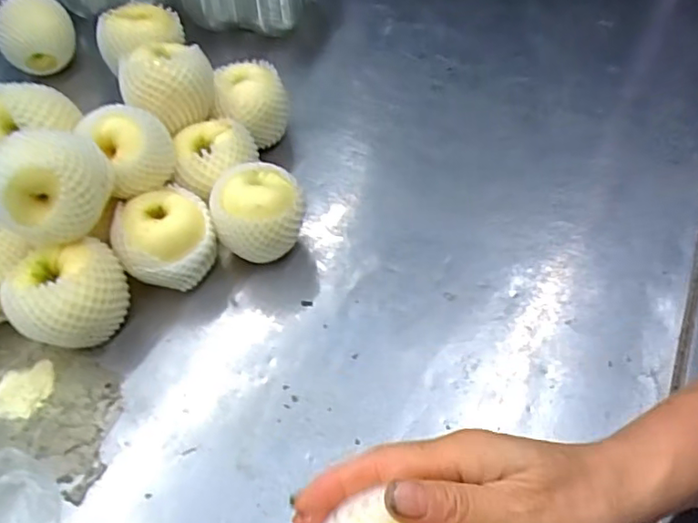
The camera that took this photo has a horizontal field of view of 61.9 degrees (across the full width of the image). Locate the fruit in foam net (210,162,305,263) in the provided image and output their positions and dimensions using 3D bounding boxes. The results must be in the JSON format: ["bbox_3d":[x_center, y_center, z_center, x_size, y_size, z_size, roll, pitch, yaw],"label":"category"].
[{"bbox_3d":[-0.089,-0.045,0.597,0.090,0.091,0.088,-8,51,-2],"label":"fruit in foam net"}]

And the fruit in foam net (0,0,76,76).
[{"bbox_3d":[-0.450,-0.323,0.842,0.102,0.111,0.082,-23,52,-14],"label":"fruit in foam net"}]

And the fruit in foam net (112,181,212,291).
[{"bbox_3d":[-0.179,-0.015,0.582,0.090,0.087,0.083,-3,51,3],"label":"fruit in foam net"}]

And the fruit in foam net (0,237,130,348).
[{"bbox_3d":[-0.255,0.037,0.540,0.094,0.090,0.086,-12,51,-4],"label":"fruit in foam net"}]

